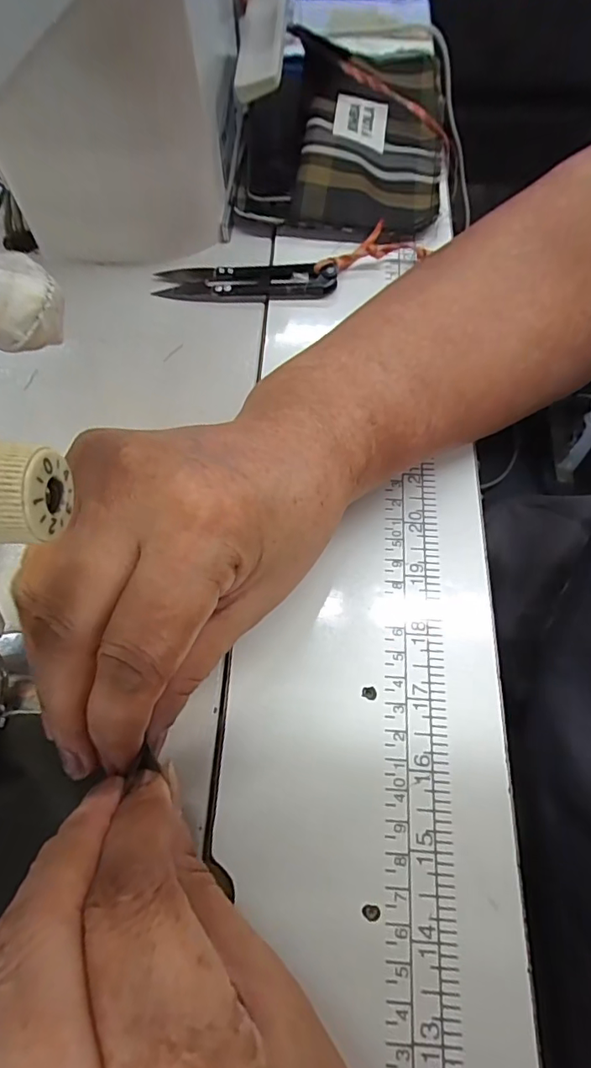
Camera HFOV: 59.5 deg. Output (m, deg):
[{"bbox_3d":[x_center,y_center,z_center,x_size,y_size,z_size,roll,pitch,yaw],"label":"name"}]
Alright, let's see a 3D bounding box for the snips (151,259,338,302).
[{"bbox_3d":[-0.028,-0.145,0.292,0.100,0.014,0.026,0,65,2],"label":"snips"}]

